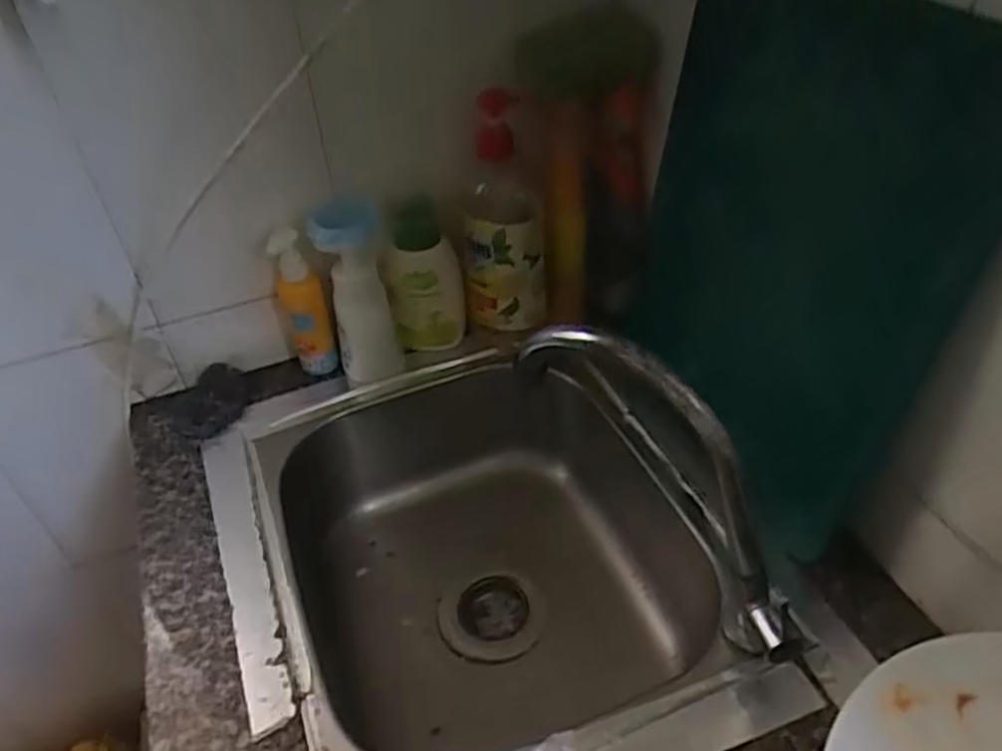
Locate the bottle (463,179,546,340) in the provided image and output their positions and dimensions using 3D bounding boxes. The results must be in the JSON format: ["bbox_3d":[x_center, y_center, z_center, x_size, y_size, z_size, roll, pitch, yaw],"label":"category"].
[{"bbox_3d":[0.001,-0.113,0.752,0.076,0.158,0.064,-7,41,-4],"label":"bottle"}]

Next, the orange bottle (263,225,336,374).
[{"bbox_3d":[-0.198,-0.071,0.742,0.042,0.165,0.044,-17,43,-15],"label":"orange bottle"}]

